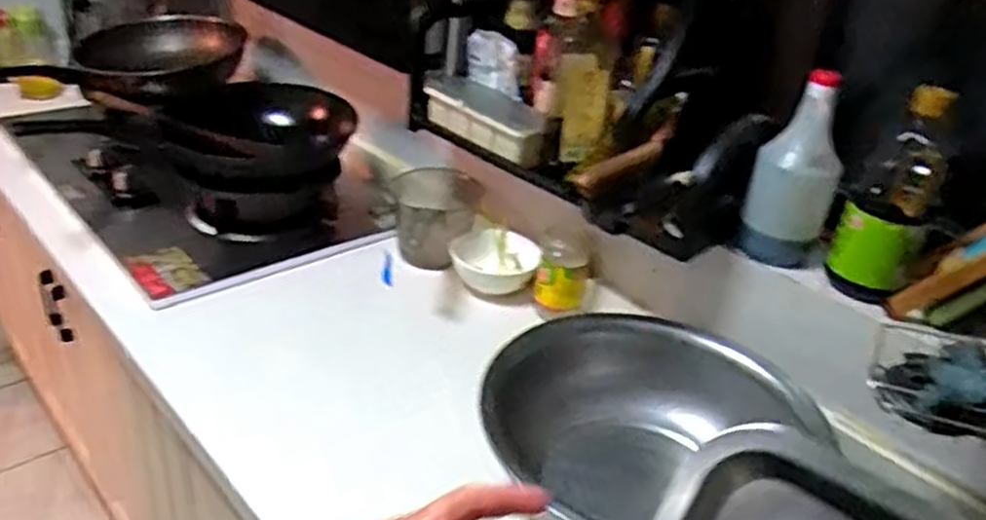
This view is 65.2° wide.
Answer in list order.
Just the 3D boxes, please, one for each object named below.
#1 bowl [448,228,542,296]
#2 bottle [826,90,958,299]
[{"bbox_3d":[0.002,0.001,1.136,0.125,0.059,0.125,5,30,-3],"label":"bowl"},{"bbox_3d":[0.418,-0.068,0.801,0.083,0.216,0.071,25,35,29],"label":"bottle"}]

